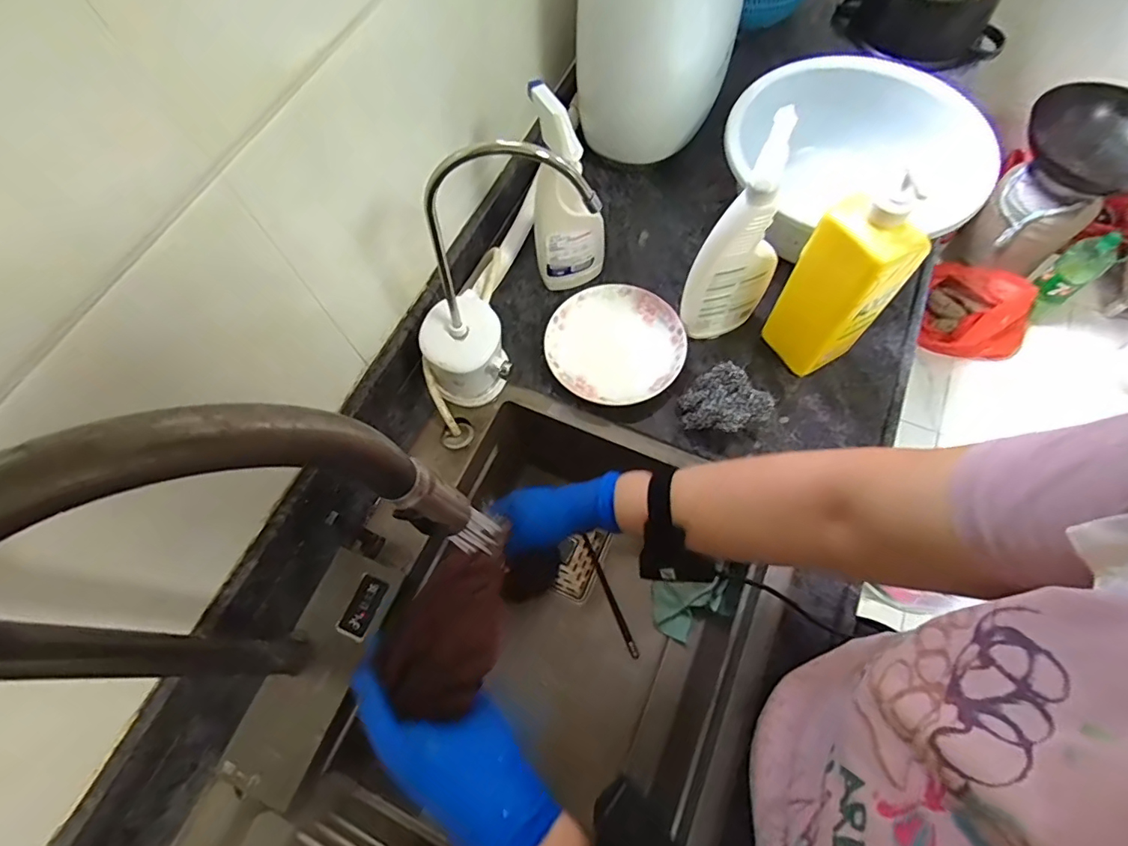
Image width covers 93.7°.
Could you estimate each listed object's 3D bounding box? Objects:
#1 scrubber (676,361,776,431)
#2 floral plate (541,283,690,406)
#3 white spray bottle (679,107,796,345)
[{"bbox_3d":[0.182,-0.018,0.611,0.090,0.070,0.069,38,73,17],"label":"scrubber"},{"bbox_3d":[0.064,-0.098,0.674,0.169,0.030,0.162,-1,66,2],"label":"floral plate"},{"bbox_3d":[0.188,-0.184,0.567,0.085,0.273,0.048,-25,68,-8],"label":"white spray bottle"}]

